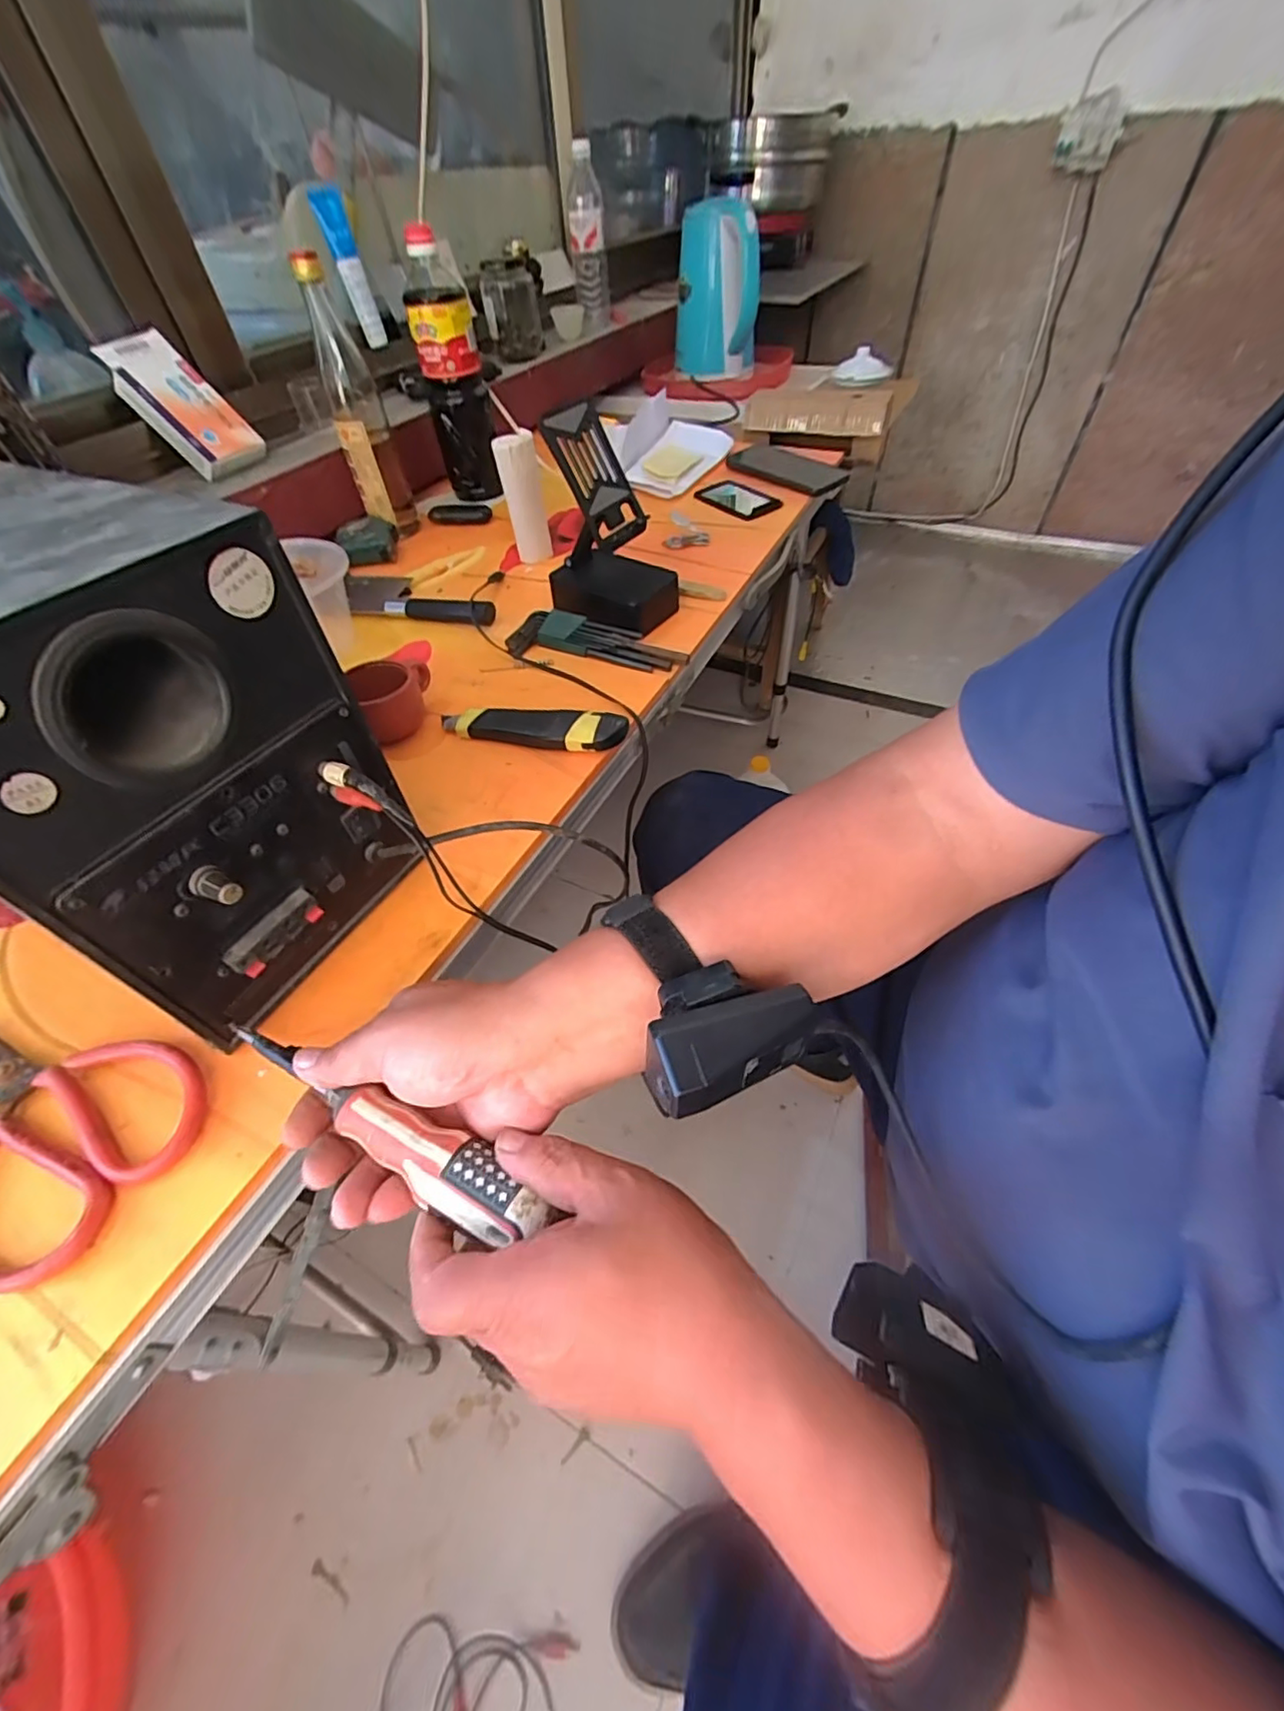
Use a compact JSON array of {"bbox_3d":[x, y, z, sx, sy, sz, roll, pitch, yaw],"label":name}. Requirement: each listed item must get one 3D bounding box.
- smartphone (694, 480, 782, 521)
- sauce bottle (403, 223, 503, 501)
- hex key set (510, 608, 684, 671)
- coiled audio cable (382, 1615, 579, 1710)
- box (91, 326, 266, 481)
[{"bbox_3d":[0.126,-0.465,0.765,0.065,0.009,0.117,-30,55,-20],"label":"smartphone"},{"bbox_3d":[-0.238,-0.601,0.748,0.079,0.247,0.063,-15,52,-9],"label":"sauce bottle"},{"bbox_3d":[-0.046,-0.212,0.570,0.184,0.022,0.051,14,53,14],"label":"hex key set"},{"bbox_3d":[-0.146,0.735,0.484,0.159,0.014,0.125,2,51,5],"label":"coiled audio cable"},{"bbox_3d":[-0.500,-0.492,0.639,0.150,0.020,0.081,44,58,-16],"label":"box"}]

